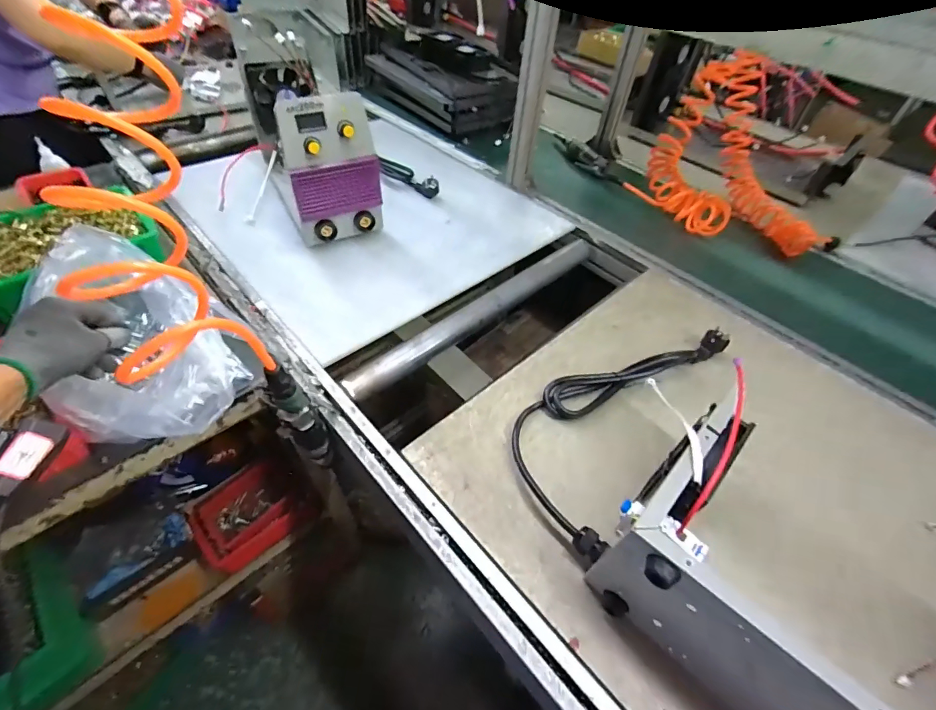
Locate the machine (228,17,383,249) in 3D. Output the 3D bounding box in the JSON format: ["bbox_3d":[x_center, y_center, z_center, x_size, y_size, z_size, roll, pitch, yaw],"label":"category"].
[{"bbox_3d":[-0.312,-0.419,0.818,0.155,0.236,0.371,-21,54,-21],"label":"machine"}]

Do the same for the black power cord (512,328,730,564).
[{"bbox_3d":[0.206,0.056,0.587,0.166,0.052,0.426,34,55,23],"label":"black power cord"}]

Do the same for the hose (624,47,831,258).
[{"bbox_3d":[0.608,-0.405,0.899,0.387,0.232,0.308,36,56,24],"label":"hose"}]

